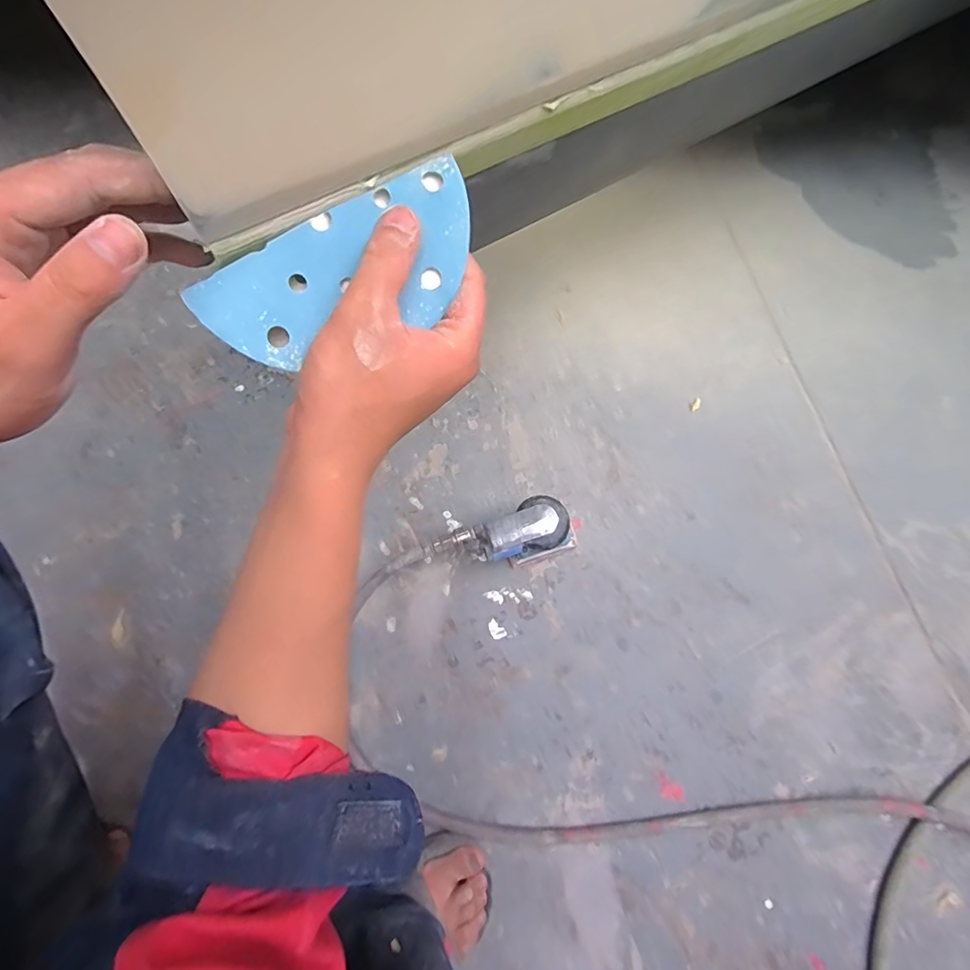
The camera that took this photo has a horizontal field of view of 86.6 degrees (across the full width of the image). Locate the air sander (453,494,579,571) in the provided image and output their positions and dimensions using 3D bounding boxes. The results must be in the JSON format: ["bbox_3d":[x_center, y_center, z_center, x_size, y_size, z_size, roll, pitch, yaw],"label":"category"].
[{"bbox_3d":[0.045,0.064,0.656,0.149,0.093,0.069,-17,75,-5],"label":"air sander"}]

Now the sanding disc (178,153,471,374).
[{"bbox_3d":[-0.066,-0.103,0.261,0.143,0.007,0.064,-32,111,-8],"label":"sanding disc"}]

